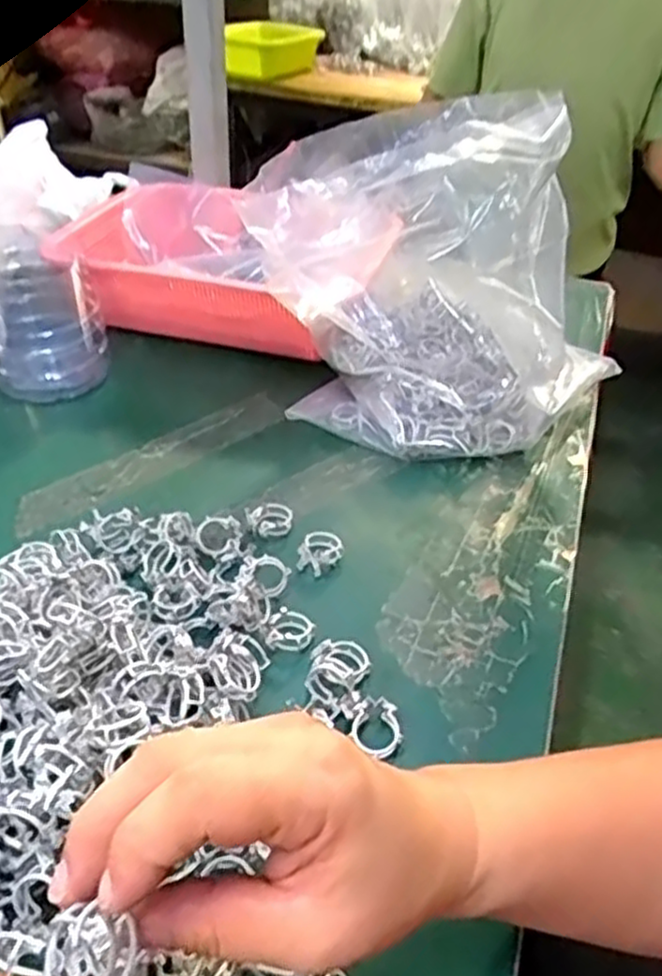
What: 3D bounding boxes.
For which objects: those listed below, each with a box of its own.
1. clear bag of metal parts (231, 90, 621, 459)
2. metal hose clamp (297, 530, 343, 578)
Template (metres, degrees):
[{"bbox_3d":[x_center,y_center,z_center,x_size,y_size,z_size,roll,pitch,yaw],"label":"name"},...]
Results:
[{"bbox_3d":[0.088,-0.156,0.573,0.258,0.214,0.176,16,41,16],"label":"clear bag of metal parts"},{"bbox_3d":[-0.007,0.042,0.481,0.025,0.012,0.032,13,39,12],"label":"metal hose clamp"}]

